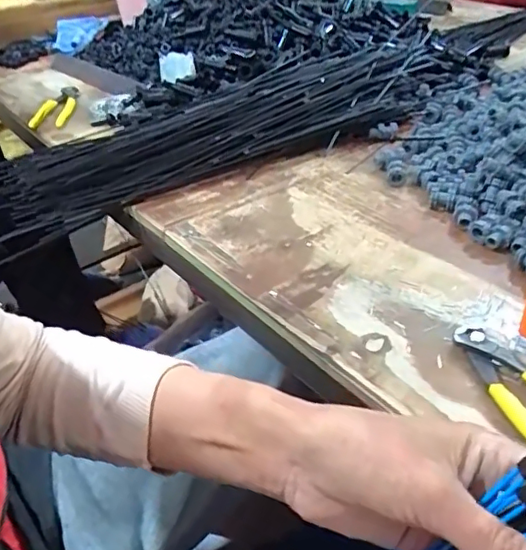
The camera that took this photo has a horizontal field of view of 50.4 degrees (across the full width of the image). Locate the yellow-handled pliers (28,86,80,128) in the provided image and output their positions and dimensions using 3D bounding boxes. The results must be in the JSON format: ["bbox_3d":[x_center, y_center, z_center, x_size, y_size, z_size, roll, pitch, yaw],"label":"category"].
[{"bbox_3d":[-0.338,-0.282,0.933,0.060,0.017,0.151,0,36,3],"label":"yellow-handled pliers"}]

